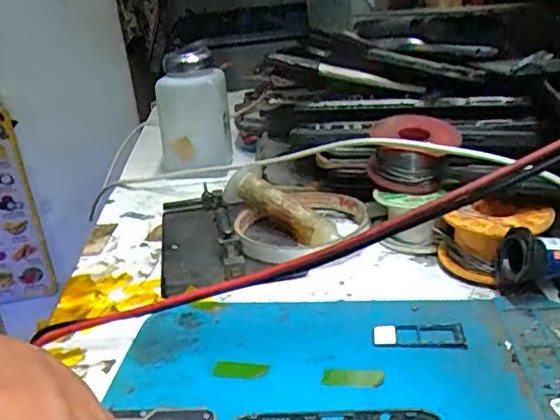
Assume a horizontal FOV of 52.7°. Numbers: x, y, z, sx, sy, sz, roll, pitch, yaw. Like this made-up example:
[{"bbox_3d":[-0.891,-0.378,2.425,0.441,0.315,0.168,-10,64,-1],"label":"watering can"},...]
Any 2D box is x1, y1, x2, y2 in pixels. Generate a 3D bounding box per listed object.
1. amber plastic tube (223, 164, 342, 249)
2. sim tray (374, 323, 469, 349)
[{"bbox_3d":[0.001,-0.002,0.355,0.018,0.023,0.091,-24,41,-37],"label":"amber plastic tube"},{"bbox_3d":[0.060,0.054,0.246,0.038,0.004,0.015,-1,23,11],"label":"sim tray"}]

